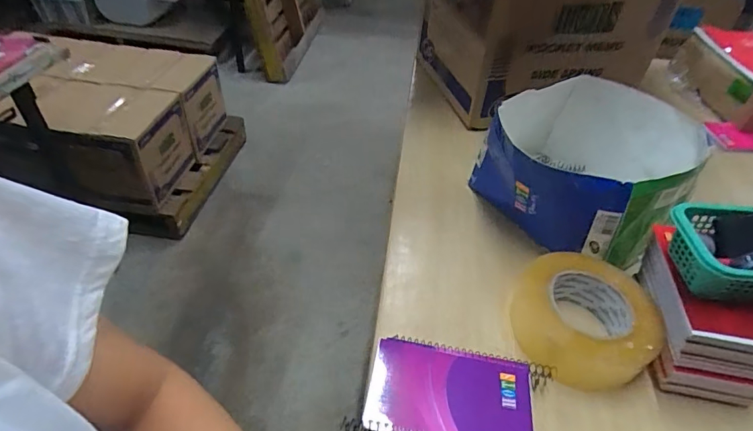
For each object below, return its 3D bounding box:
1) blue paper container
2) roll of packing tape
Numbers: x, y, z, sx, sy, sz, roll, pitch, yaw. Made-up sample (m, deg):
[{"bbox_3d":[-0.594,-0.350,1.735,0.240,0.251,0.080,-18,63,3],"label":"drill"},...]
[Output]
[{"bbox_3d":[0.252,-0.059,0.573,0.219,0.129,0.235,33,50,27],"label":"blue paper container"},{"bbox_3d":[0.207,0.101,0.458,0.131,0.046,0.128,3,42,-3],"label":"roll of packing tape"}]

